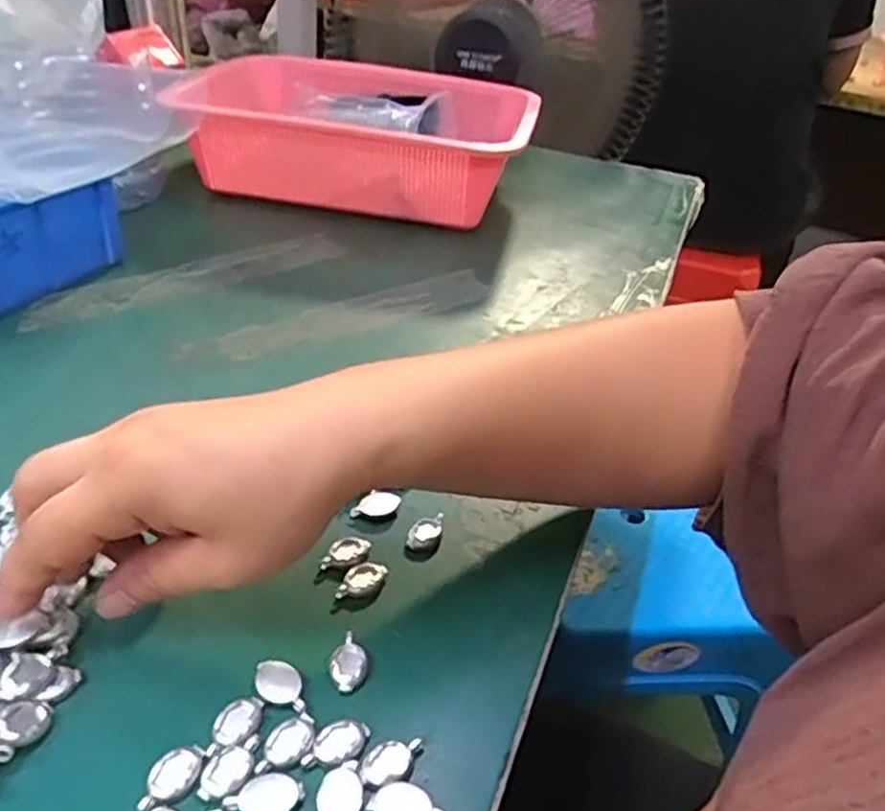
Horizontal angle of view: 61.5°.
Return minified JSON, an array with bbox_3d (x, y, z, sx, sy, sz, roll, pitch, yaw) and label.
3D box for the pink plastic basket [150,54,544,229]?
[{"bbox_3d":[-0.069,-0.236,0.672,0.285,0.089,0.208,8,34,5],"label":"pink plastic basket"}]

